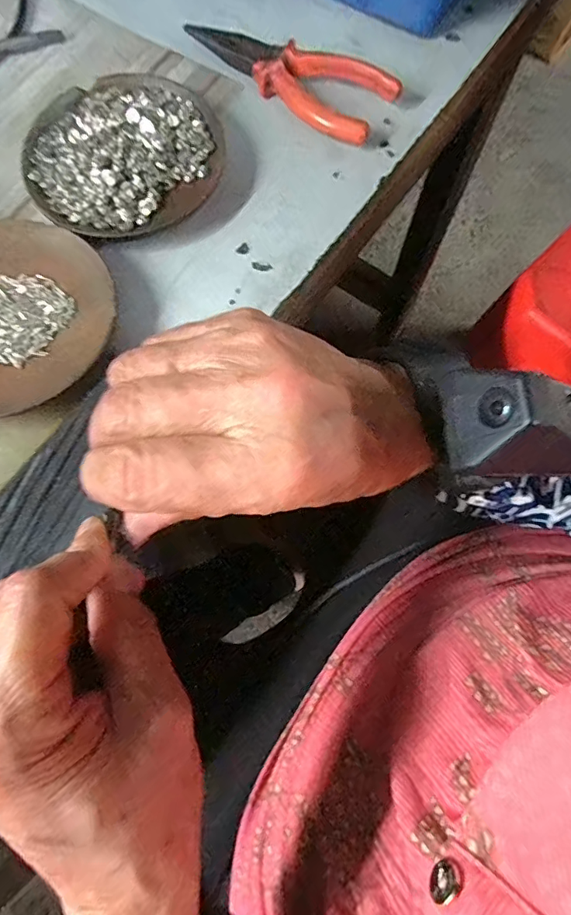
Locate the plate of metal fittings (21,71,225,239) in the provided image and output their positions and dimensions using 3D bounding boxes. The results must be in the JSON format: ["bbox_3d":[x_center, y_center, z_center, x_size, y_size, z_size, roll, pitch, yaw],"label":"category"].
[{"bbox_3d":[-0.095,-0.179,0.286,0.110,0.020,0.105,0,73,1],"label":"plate of metal fittings"}]

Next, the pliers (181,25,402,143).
[{"bbox_3d":[0.000,-0.243,0.308,0.140,0.016,0.051,33,77,10],"label":"pliers"}]

